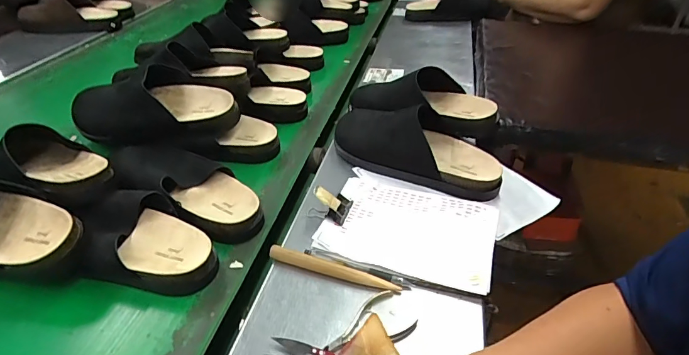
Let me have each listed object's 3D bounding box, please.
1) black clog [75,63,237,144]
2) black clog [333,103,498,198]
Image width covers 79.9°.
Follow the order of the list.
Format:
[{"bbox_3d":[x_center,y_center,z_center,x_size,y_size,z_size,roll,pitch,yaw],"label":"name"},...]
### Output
[{"bbox_3d":[-0.322,-0.117,0.697,0.273,0.106,0.116,7,38,8],"label":"black clog"},{"bbox_3d":[0.102,-0.052,0.626,0.275,0.074,0.094,18,43,26],"label":"black clog"}]

